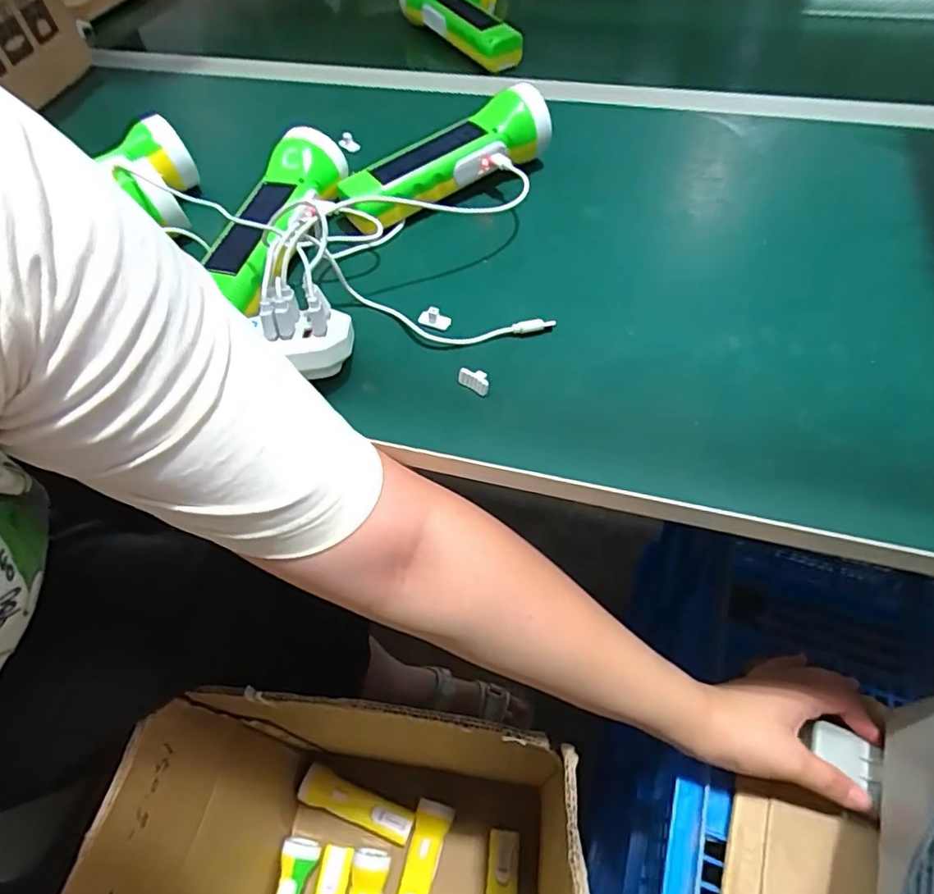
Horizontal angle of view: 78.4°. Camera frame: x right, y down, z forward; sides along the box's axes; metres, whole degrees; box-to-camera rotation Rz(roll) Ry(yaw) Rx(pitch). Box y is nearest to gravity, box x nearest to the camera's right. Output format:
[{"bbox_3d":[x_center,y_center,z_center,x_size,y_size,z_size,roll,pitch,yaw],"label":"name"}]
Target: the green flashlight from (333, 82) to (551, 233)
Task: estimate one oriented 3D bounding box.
[{"bbox_3d":[-0.016,-0.213,0.433,0.171,0.051,0.061,-34,61,-18],"label":"green flashlight"}]

